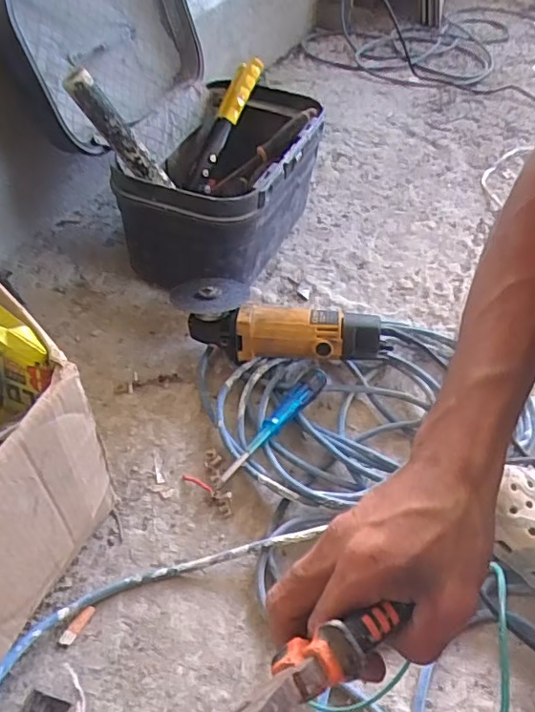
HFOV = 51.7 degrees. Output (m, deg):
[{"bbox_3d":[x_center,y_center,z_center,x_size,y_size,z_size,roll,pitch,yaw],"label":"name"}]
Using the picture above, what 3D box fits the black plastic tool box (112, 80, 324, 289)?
[{"bbox_3d":[-0.053,-0.245,0.831,0.187,0.185,0.327,19,47,11],"label":"black plastic tool box"}]

